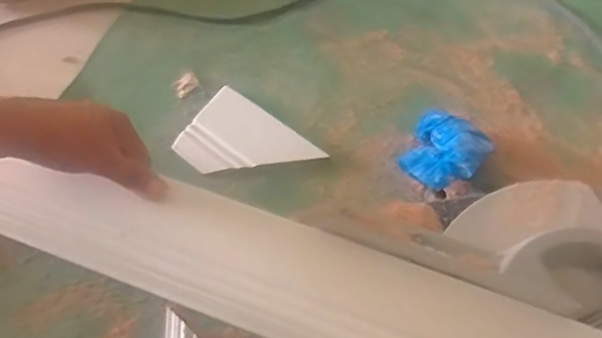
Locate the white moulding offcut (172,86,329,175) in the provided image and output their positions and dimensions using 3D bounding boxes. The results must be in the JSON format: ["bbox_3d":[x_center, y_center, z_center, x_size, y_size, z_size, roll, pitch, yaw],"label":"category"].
[{"bbox_3d":[-0.062,-0.021,0.633,0.136,0.018,0.094,35,70,17],"label":"white moulding offcut"}]

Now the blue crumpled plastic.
[{"bbox_3d":[0.146,-0.015,0.600,0.078,0.053,0.083,-1,64,2],"label":"blue crumpled plastic"}]

